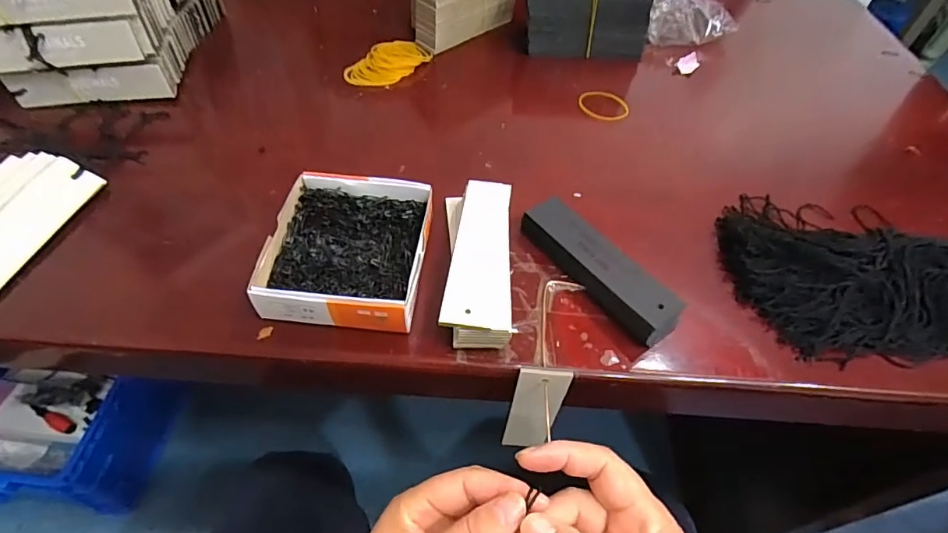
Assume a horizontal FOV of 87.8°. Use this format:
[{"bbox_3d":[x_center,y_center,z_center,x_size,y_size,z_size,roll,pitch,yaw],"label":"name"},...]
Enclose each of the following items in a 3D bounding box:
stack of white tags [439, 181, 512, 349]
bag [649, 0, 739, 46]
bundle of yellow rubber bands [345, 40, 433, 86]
[{"bbox_3d":[0.002,-0.006,0.340,0.044,0.028,0.129,3,52,-1],"label":"stack of white tags"},{"bbox_3d":[0.258,-0.296,0.592,0.112,0.039,0.057,-1,52,-5],"label":"bag"},{"bbox_3d":[-0.088,-0.216,0.521,0.051,0.017,0.093,32,56,20],"label":"bundle of yellow rubber bands"}]

